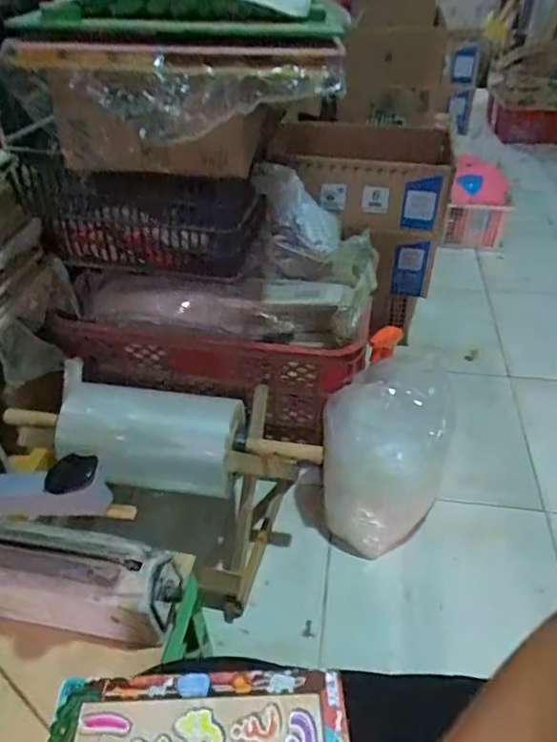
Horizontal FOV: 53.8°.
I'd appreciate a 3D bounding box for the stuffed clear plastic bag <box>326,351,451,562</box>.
[{"bbox_3d":[0.185,0.140,0.959,0.197,0.260,0.224,13,42,16],"label":"stuffed clear plastic bag"}]

